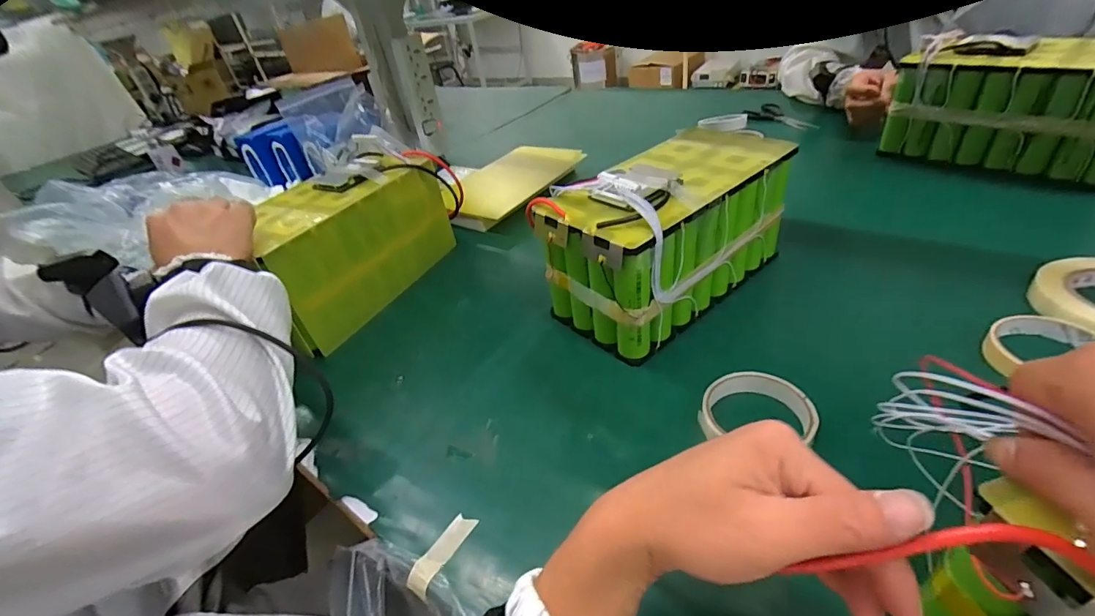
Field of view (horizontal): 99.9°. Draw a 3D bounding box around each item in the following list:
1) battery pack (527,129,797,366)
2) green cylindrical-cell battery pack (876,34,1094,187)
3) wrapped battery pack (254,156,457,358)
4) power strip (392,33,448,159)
[{"bbox_3d":[0.139,-0.081,0.528,0.271,0.171,0.135,-33,42,-26],"label":"battery pack"},{"bbox_3d":[0.644,-0.274,0.632,0.099,0.153,0.280,-30,41,-24],"label":"green cylindrical-cell battery pack"},{"bbox_3d":[-0.271,-0.087,0.637,0.128,0.158,0.285,12,42,28],"label":"wrapped battery pack"},{"bbox_3d":[-0.260,-0.432,0.953,0.065,0.218,0.042,-15,39,-5],"label":"power strip"}]

